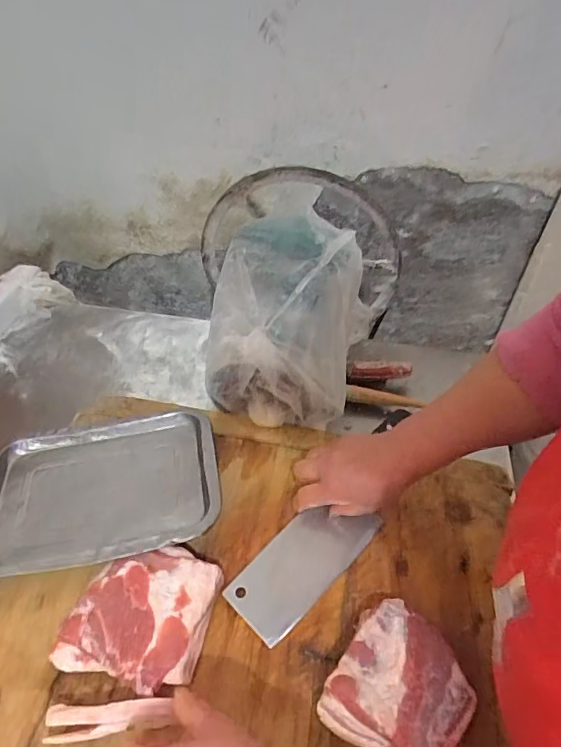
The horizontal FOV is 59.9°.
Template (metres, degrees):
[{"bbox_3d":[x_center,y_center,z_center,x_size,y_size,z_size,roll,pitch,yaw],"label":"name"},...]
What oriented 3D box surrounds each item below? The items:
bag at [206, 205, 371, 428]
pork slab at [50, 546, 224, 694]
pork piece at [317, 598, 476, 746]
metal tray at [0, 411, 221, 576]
[{"bbox_3d":[0.010,-0.075,0.660,0.181,0.153,0.265,3,49,2],"label":"bag"},{"bbox_3d":[-0.128,0.223,0.458,0.119,0.039,0.116,13,49,9],"label":"pork slab"},{"bbox_3d":[0.108,0.273,0.426,0.111,0.046,0.119,27,53,20],"label":"pork piece"},{"bbox_3d":[-0.205,0.125,0.551,0.266,0.038,0.190,-7,49,-9],"label":"metal tray"}]

